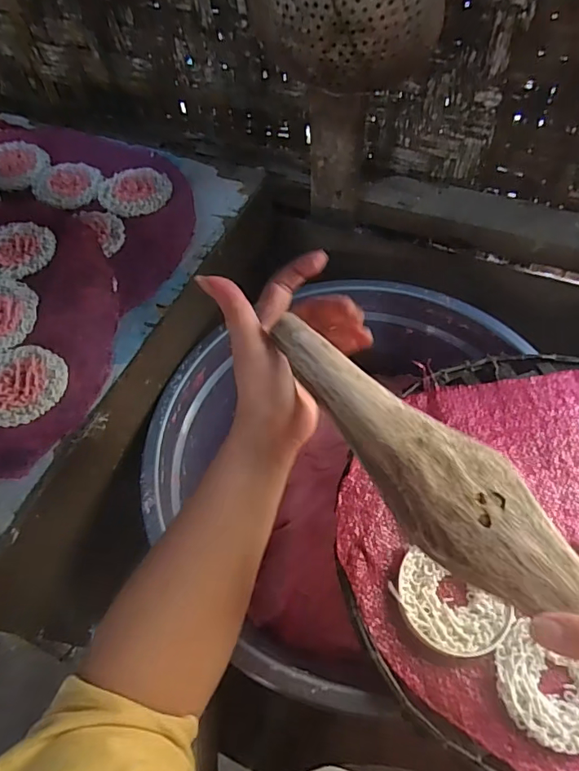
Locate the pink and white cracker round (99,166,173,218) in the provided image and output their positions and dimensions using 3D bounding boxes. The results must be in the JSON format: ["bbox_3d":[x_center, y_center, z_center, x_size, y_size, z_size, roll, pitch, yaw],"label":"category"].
[{"bbox_3d":[-0.178,-0.227,0.560,0.078,0.005,0.081,1,59,-1],"label":"pink and white cracker round"}]

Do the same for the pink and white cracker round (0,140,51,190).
[{"bbox_3d":[-0.335,-0.271,0.594,0.077,0.010,0.083,1,59,-1],"label":"pink and white cracker round"}]

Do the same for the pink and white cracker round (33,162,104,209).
[{"bbox_3d":[-0.260,-0.237,0.572,0.077,0.005,0.072,1,59,-1],"label":"pink and white cracker round"}]

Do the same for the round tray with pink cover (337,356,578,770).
[{"bbox_3d":[0.224,0.122,0.395,0.352,0.037,0.330,-1,58,2],"label":"round tray with pink cover"}]

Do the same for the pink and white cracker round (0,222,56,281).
[{"bbox_3d":[-0.286,-0.141,0.503,0.075,0.004,0.081,1,59,-1],"label":"pink and white cracker round"}]

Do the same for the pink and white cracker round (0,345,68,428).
[{"bbox_3d":[-0.236,-0.002,0.422,0.078,0.006,0.075,1,59,-1],"label":"pink and white cracker round"}]

